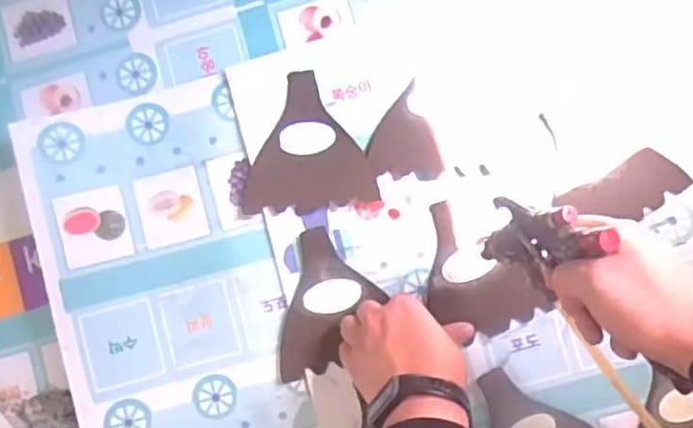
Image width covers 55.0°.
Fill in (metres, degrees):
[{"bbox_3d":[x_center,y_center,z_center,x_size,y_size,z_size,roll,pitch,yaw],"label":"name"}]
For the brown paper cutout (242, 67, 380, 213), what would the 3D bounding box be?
[{"bbox_3d":[-0.040,-0.063,0.588,0.114,0.005,0.120,-10,86,6],"label":"brown paper cutout"}]

